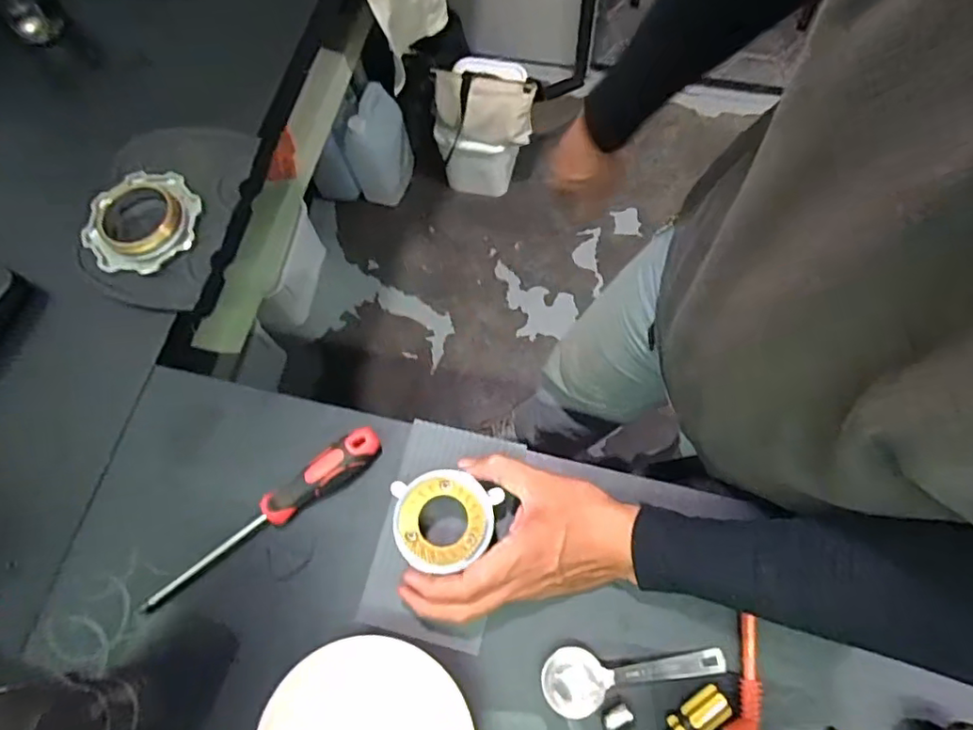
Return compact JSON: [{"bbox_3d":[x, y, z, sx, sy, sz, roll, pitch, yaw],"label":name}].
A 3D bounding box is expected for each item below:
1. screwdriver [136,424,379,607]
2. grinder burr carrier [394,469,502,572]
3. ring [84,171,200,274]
[{"bbox_3d":[-0.180,0.121,0.468,0.216,0.028,0.028,-34,70,-9],"label":"screwdriver"},{"bbox_3d":[-0.028,0.113,0.427,0.080,0.012,0.068,-9,71,0],"label":"grinder burr carrier"},{"bbox_3d":[-0.339,-0.142,0.571,0.109,0.027,0.095,-40,71,-11],"label":"ring"}]

